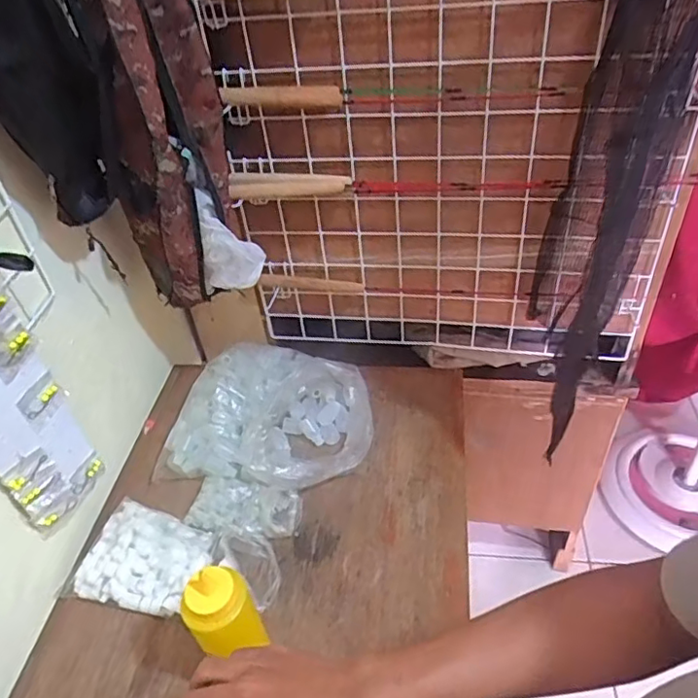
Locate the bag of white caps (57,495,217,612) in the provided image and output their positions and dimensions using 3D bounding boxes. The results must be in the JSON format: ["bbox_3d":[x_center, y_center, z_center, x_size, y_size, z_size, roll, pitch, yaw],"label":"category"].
[{"bbox_3d":[-0.249,0.257,0.705,0.146,0.038,0.118,9,44,17],"label":"bag of white caps"}]

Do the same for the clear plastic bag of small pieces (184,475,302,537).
[{"bbox_3d":[-0.136,0.204,0.749,0.138,0.023,0.076,1,42,10],"label":"clear plastic bag of small pieces"}]

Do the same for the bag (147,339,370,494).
[{"bbox_3d":[-0.104,0.088,0.832,0.270,0.083,0.227,6,43,14],"label":"bag"}]

